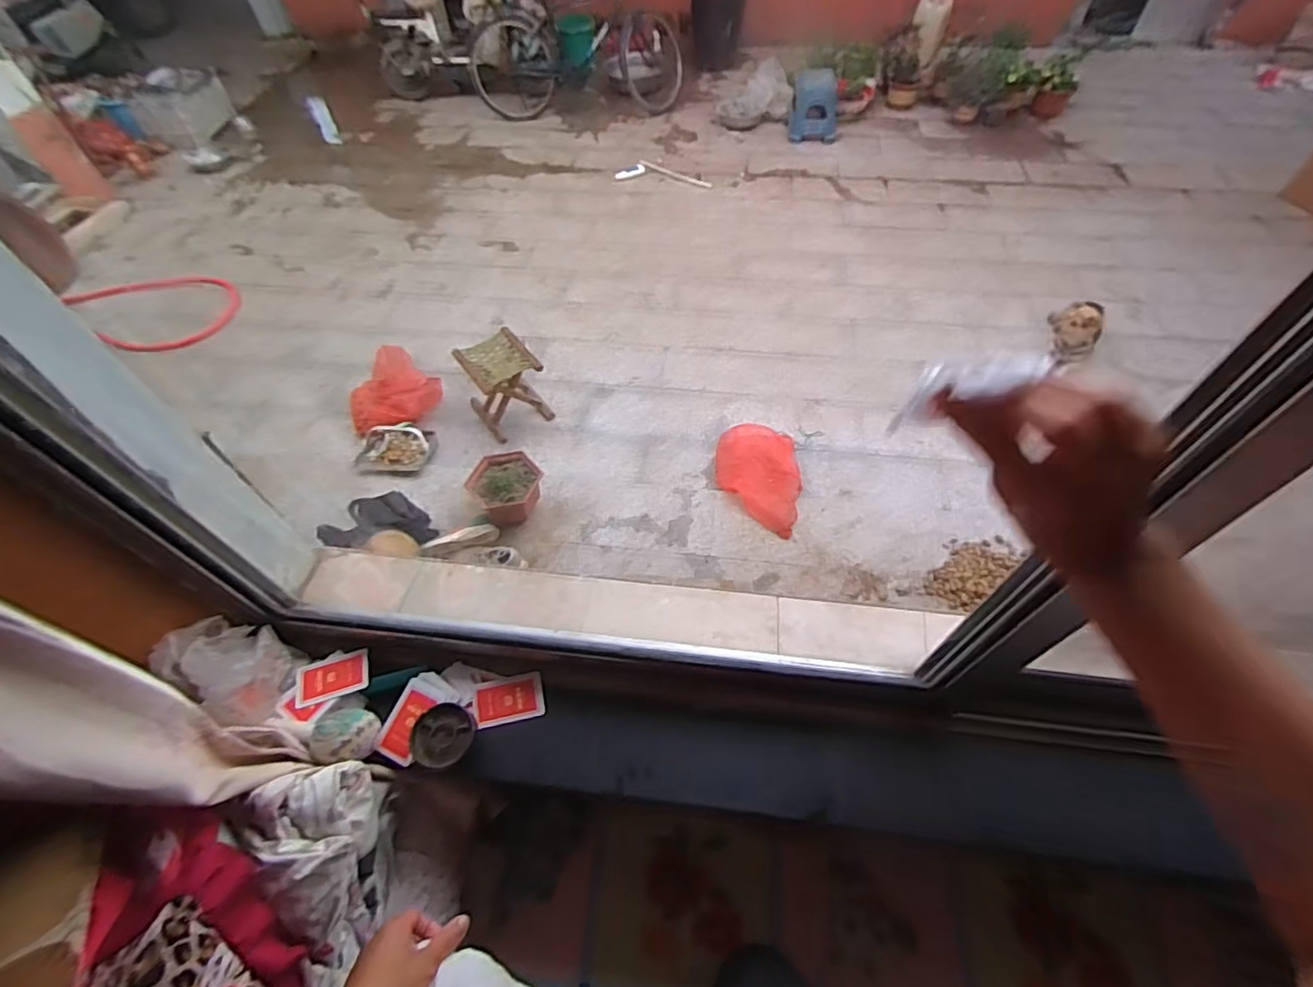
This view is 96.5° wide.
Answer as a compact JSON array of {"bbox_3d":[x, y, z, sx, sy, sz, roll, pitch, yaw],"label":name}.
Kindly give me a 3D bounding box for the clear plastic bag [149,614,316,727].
[{"bbox_3d":[-0.488,0.199,0.682,0.113,0.197,0.078,38,64,25],"label":"clear plastic bag"}]

